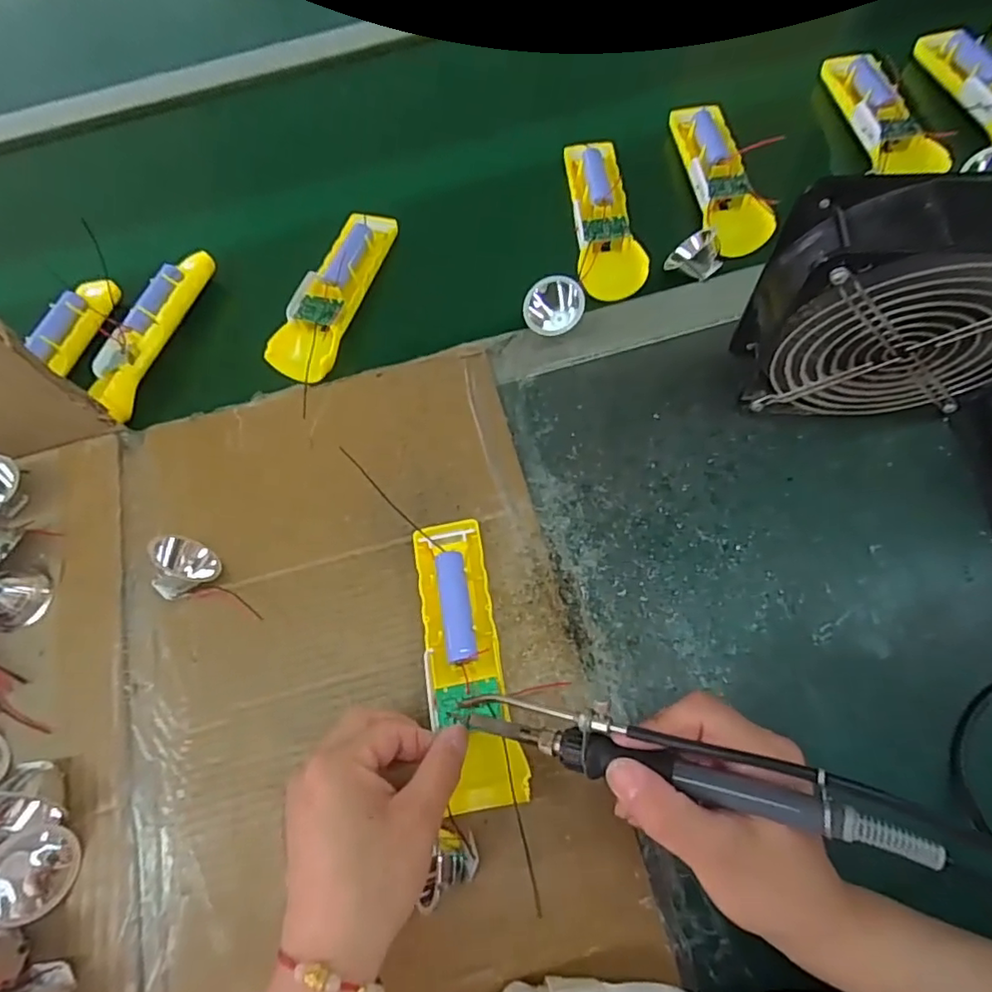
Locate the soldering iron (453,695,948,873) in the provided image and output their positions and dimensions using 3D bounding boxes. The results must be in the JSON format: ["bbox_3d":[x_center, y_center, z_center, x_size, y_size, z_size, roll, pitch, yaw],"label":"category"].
[{"bbox_3d":[0.070,0.116,0.261,0.204,0.022,0.026,5,65,27],"label":"soldering iron"}]

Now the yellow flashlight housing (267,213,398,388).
[{"bbox_3d":[-0.128,-0.159,0.462,0.049,0.030,0.156,15,69,10],"label":"yellow flashlight housing"}]

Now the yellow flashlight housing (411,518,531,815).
[{"bbox_3d":[-0.018,0.092,0.336,0.043,0.020,0.157,-11,71,-3],"label":"yellow flashlight housing"}]

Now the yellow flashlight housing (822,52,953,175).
[{"bbox_3d":[0.294,-0.293,0.451,0.035,0.029,0.139,-12,66,-3],"label":"yellow flashlight housing"}]

